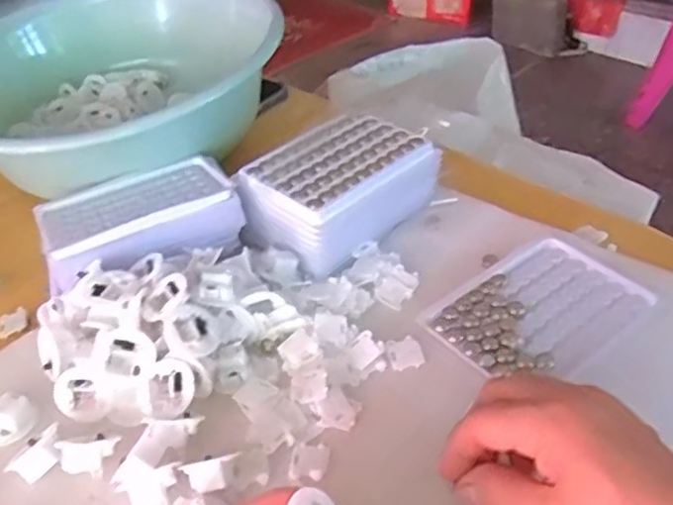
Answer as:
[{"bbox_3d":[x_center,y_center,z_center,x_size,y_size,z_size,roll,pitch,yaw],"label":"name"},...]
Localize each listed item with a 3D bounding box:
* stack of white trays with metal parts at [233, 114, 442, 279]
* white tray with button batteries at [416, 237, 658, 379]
[{"bbox_3d":[0.002,-0.048,0.488,0.097,0.045,0.132,30,51,33],"label":"stack of white trays with metal parts"},{"bbox_3d":[0.127,0.038,0.422,0.128,0.011,0.085,-28,47,-26],"label":"white tray with button batteries"}]

